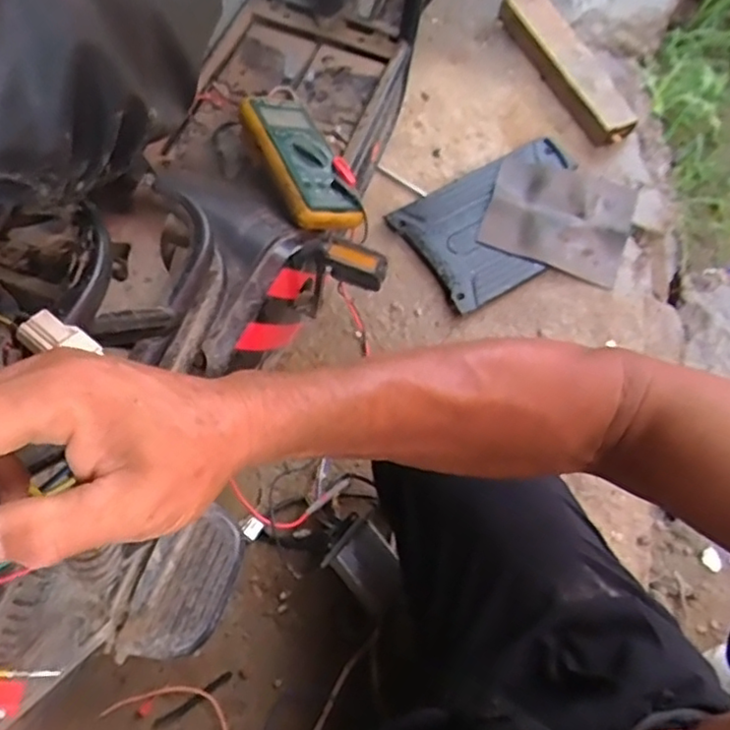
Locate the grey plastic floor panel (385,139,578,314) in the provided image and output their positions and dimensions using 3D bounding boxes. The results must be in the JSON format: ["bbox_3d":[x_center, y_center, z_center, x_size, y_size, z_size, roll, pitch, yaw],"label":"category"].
[{"bbox_3d":[0.240,-0.251,1.064,0.346,0.023,0.213,-31,70,-14],"label":"grey plastic floor panel"}]

